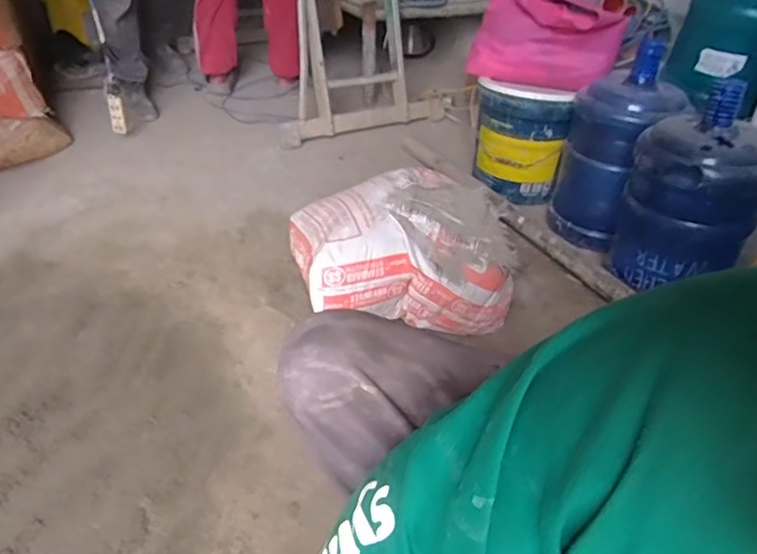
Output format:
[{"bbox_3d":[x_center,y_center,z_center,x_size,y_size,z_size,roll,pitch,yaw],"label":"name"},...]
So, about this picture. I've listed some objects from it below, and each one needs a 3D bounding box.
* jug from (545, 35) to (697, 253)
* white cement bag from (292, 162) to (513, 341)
[{"bbox_3d":[0.553,-0.269,1.312,0.209,0.405,0.219,10,38,12],"label":"jug"},{"bbox_3d":[0.041,-0.063,1.128,0.434,0.202,0.291,-1,37,-2],"label":"white cement bag"}]

